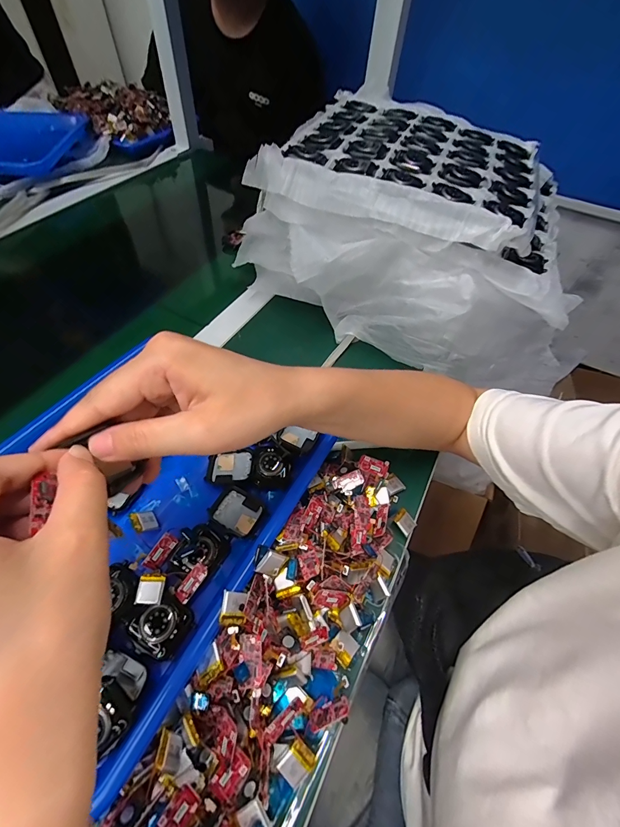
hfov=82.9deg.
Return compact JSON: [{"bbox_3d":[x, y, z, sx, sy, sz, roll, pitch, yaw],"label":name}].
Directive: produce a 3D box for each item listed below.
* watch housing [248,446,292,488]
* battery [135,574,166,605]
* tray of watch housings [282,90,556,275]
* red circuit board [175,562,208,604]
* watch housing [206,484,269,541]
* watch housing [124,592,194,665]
[{"bbox_3d":[-0.036,0.050,0.329,0.034,0.013,0.034,10,53,3],"label":"watch housing"},{"bbox_3d":[-0.119,0.132,0.263,0.018,0.007,0.020,2,53,-3],"label":"battery"},{"bbox_3d":[0.142,-0.295,0.424,0.322,0.049,0.231,25,60,11],"label":"tray of watch housings"},{"bbox_3d":[-0.090,0.127,0.265,0.016,0.004,0.027,24,70,40],"label":"red circuit board"},{"bbox_3d":[-0.063,0.088,0.305,0.045,0.006,0.041,28,56,15],"label":"watch housing"},{"bbox_3d":[-0.108,0.152,0.252,0.039,0.010,0.036,26,56,14],"label":"watch housing"}]

